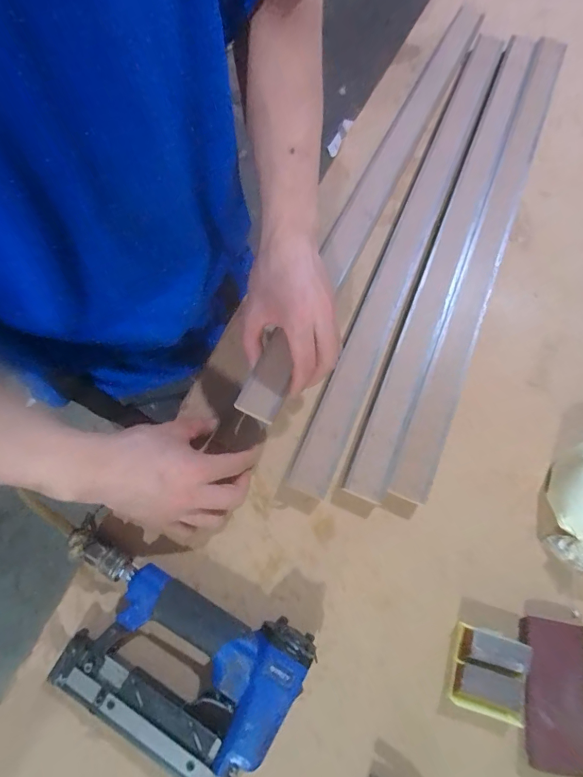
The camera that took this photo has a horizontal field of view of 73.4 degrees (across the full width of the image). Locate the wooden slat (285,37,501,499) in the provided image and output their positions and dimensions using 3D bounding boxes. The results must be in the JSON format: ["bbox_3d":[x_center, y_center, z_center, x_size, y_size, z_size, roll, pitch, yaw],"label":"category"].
[{"bbox_3d":[0.145,-0.193,0.491,0.046,0.030,0.676,23,73,5],"label":"wooden slat"}]

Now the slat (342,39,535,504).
[{"bbox_3d":[0.207,-0.189,0.481,0.047,0.011,0.674,22,73,5],"label":"slat"}]

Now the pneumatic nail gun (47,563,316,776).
[{"bbox_3d":[-0.089,0.238,0.341,0.174,0.038,0.143,35,75,9],"label":"pneumatic nail gun"}]

